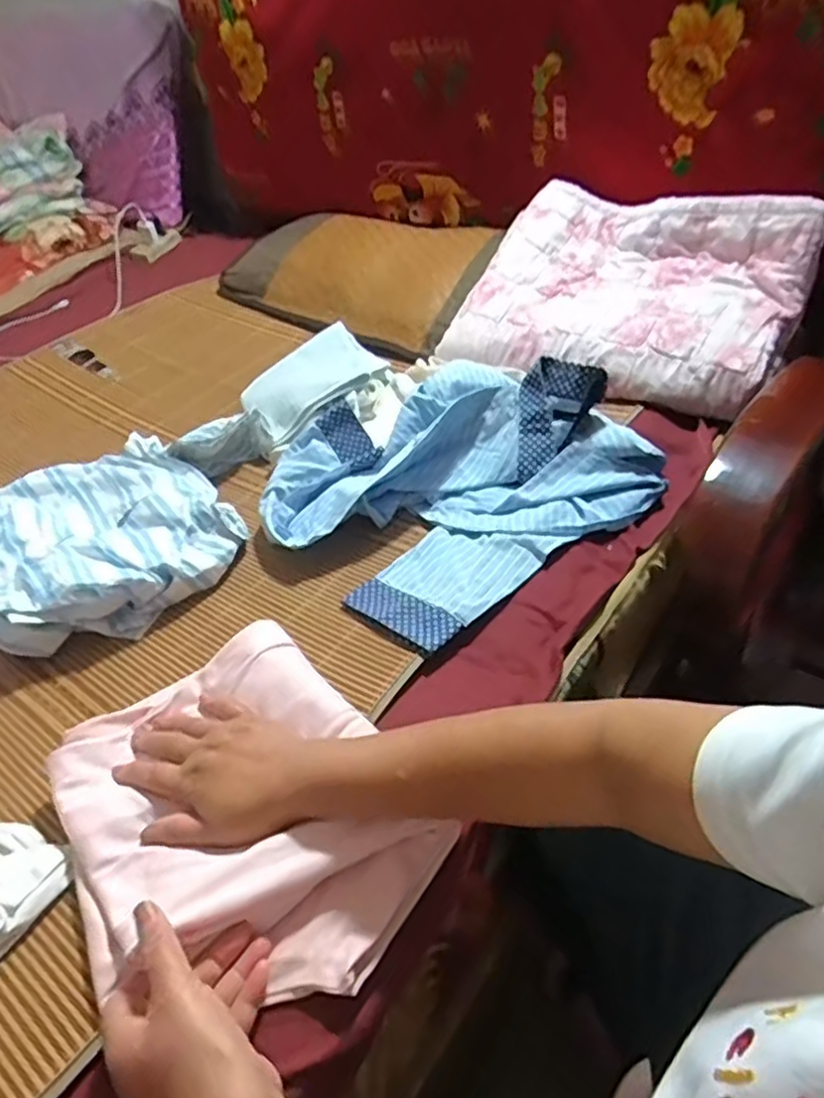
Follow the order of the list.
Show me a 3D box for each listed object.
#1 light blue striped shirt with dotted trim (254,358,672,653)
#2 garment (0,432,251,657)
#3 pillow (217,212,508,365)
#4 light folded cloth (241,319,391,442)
[{"bbox_3d":[0.039,-0.095,0.762,0.378,0.103,0.343,-29,46,-25],"label":"light blue striped shirt with dotted trim"},{"bbox_3d":[-0.367,-0.028,0.781,0.262,0.079,0.322,-29,46,-24],"label":"garment"},{"bbox_3d":[-0.093,-0.519,1.243,0.556,0.061,0.325,31,75,33],"label":"pillow"},{"bbox_3d":[-0.136,-0.240,0.961,0.202,0.041,0.163,-34,44,-6],"label":"light folded cloth"}]

